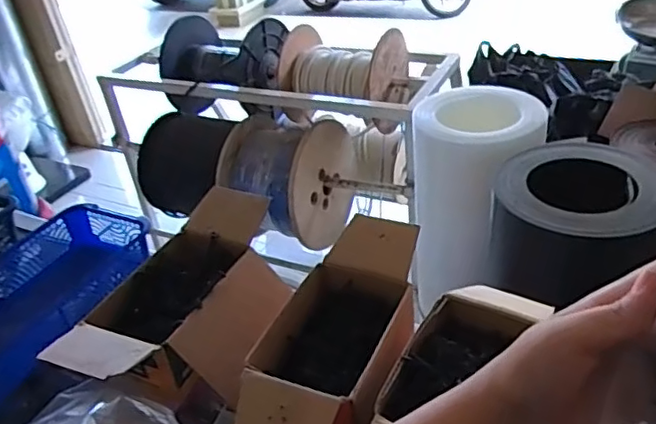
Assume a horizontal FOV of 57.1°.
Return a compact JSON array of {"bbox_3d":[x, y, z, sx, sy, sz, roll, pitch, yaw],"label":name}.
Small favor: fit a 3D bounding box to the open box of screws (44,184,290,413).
[{"bbox_3d":[-0.112,0.077,0.533,0.123,0.075,0.241,8,37,23],"label":"open box of screws"}]

